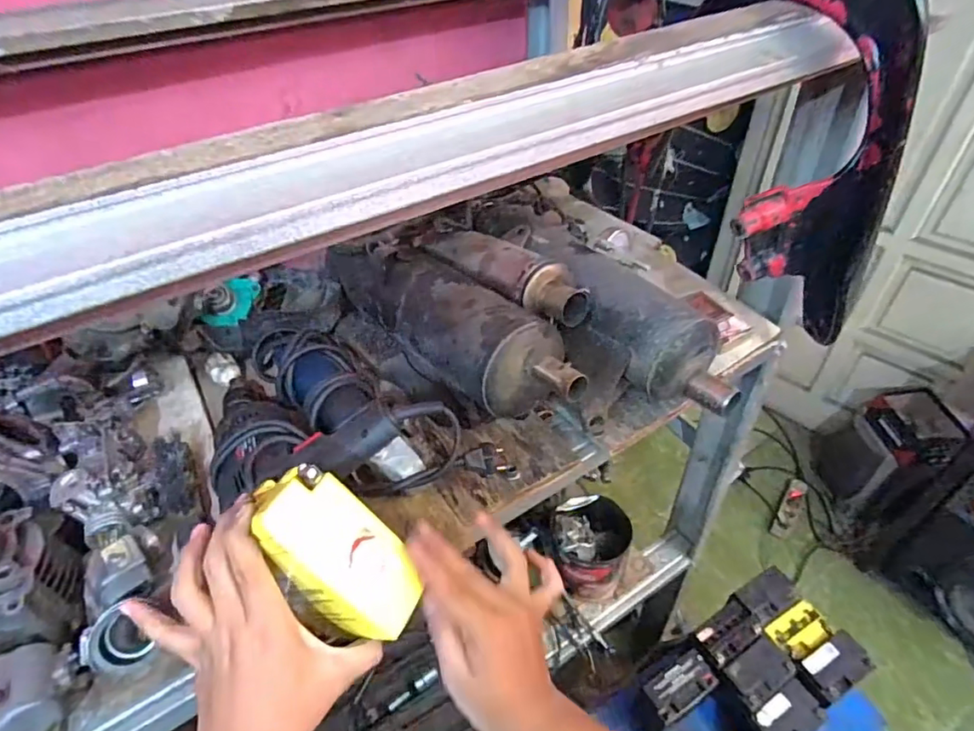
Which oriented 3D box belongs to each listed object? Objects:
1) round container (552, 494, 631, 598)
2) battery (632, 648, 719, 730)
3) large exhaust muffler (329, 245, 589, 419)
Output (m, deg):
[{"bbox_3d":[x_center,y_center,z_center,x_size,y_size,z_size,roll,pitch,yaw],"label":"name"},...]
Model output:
[{"bbox_3d":[0.195,0.345,1.050,0.142,0.154,0.155,14,46,18],"label":"round container"},{"bbox_3d":[0.311,0.540,0.910,0.121,0.112,0.074,-23,47,-20],"label":"battery"},{"bbox_3d":[-0.053,-0.058,0.642,0.099,0.111,0.407,-33,51,-28],"label":"large exhaust muffler"}]

